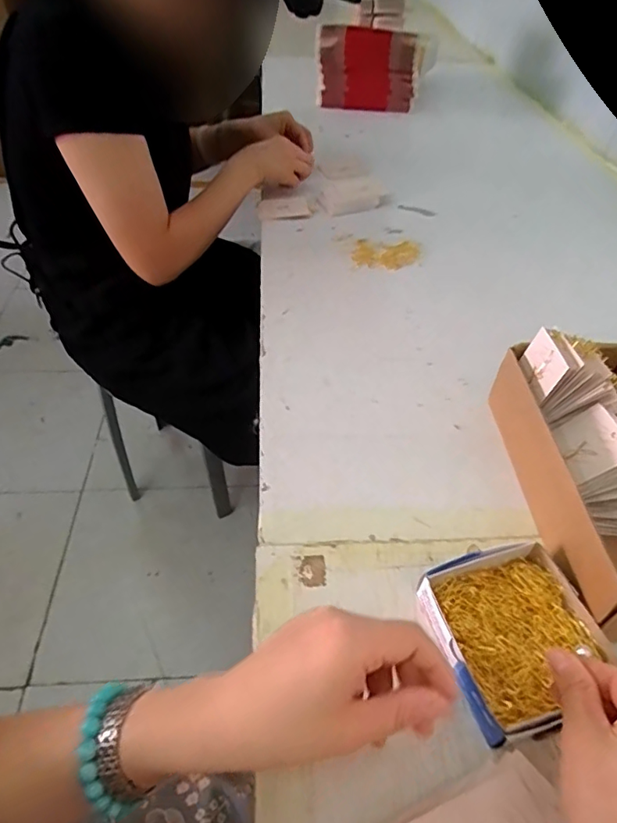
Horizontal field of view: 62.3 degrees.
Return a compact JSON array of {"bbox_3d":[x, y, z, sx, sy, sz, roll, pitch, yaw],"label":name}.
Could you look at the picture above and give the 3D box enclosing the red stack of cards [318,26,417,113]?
[{"bbox_3d":[0.134,-0.773,1.156,0.216,0.147,0.041,4,46,1],"label":"red stack of cards"}]

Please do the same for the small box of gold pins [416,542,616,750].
[{"bbox_3d":[0.145,0.152,0.357,0.114,0.025,0.110,-13,48,-15],"label":"small box of gold pins"}]

